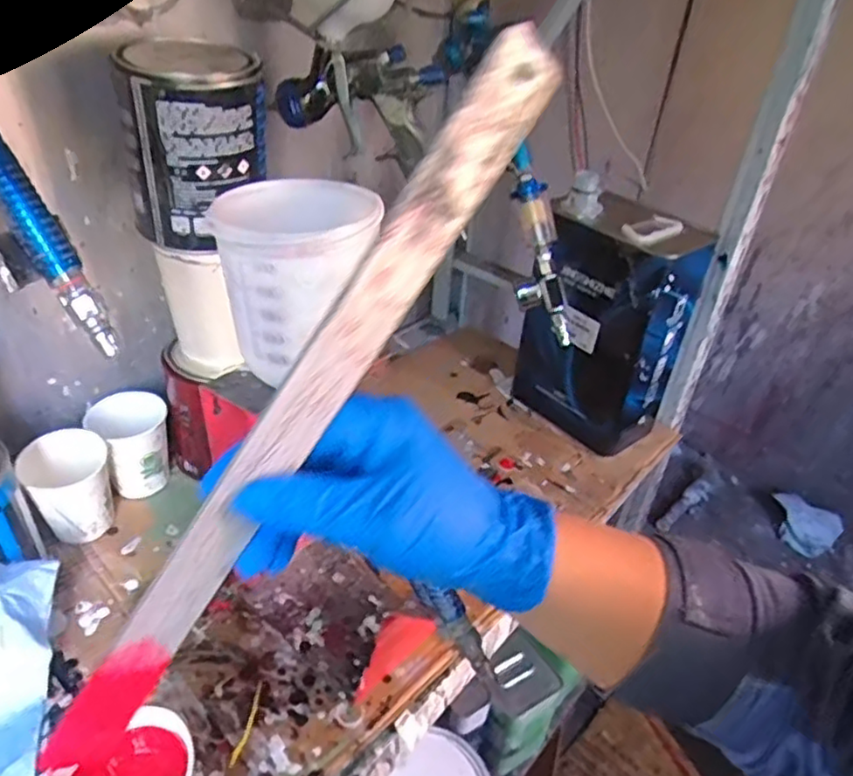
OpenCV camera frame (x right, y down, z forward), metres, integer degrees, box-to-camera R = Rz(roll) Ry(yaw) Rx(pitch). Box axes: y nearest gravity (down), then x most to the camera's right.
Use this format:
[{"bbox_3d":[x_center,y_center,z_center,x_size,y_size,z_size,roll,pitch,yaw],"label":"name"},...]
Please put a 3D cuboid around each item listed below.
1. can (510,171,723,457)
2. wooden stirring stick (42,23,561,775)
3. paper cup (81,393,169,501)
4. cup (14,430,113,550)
[{"bbox_3d":[0.204,-0.080,0.764,0.177,0.259,0.126,28,43,28],"label":"can"},{"bbox_3d":[-0.053,0.015,0.260,0.008,0.339,0.030,40,9,38],"label":"wooden stirring stick"},{"bbox_3d":[-0.282,0.055,0.635,0.063,0.082,0.062,3,37,-2],"label":"paper cup"},{"bbox_3d":[-0.318,0.088,0.591,0.065,0.084,0.067,3,37,-2],"label":"cup"}]

